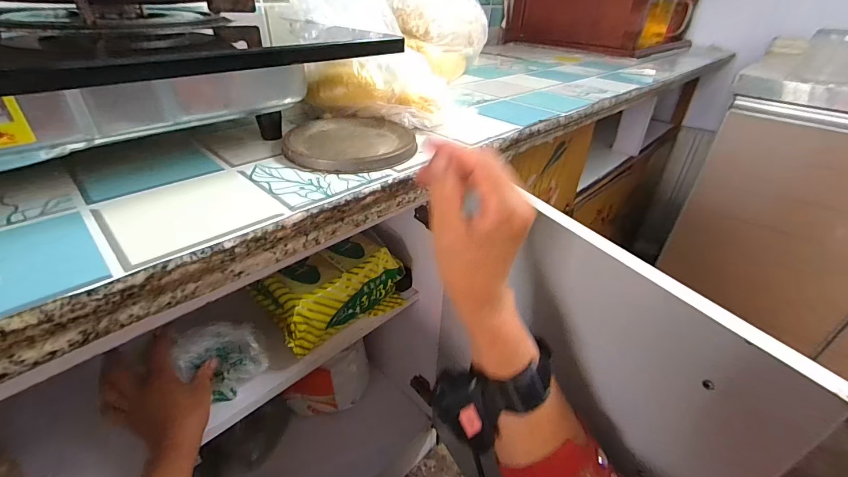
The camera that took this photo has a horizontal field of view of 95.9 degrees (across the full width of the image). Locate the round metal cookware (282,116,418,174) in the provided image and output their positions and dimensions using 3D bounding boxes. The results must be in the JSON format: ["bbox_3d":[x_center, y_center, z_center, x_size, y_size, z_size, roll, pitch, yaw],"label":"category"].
[{"bbox_3d":[-0.070,-0.095,0.373,0.120,0.009,0.128,2,34,-1],"label":"round metal cookware"}]

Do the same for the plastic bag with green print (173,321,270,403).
[{"bbox_3d":[-0.256,0.149,0.488,0.086,0.064,0.078,-22,41,-32],"label":"plastic bag with green print"}]

